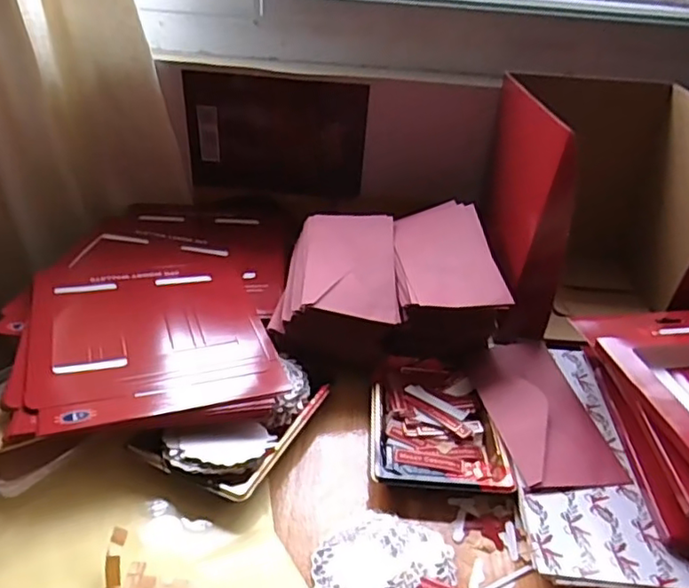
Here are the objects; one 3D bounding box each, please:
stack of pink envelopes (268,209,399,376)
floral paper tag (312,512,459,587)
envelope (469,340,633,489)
[{"bbox_3d":[-0.007,-0.008,0.638,0.119,0.074,0.199,3,32,-2],"label":"stack of pink envelopes"},{"bbox_3d":[0.028,0.188,0.426,0.097,0.004,0.075,-2,32,-10],"label":"floral paper tag"},{"bbox_3d":[0.172,0.096,0.543,0.090,0.016,0.184,-1,32,-9],"label":"envelope"}]

